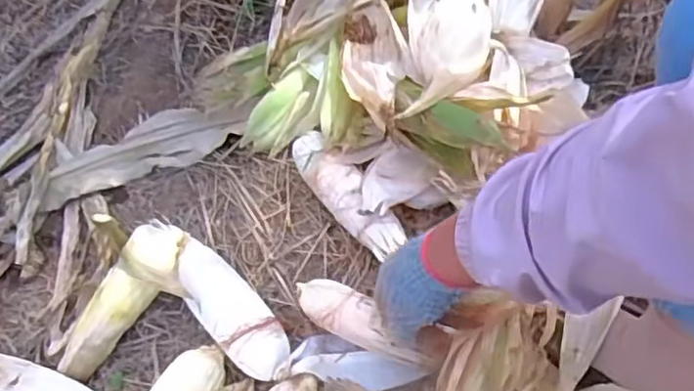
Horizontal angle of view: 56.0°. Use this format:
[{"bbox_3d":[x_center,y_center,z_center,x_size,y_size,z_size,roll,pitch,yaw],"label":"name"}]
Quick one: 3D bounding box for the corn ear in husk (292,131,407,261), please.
[{"bbox_3d":[-0.001,0.000,0.817,0.060,0.067,0.195,-33,61,-16],"label":"corn ear in husk"}]

